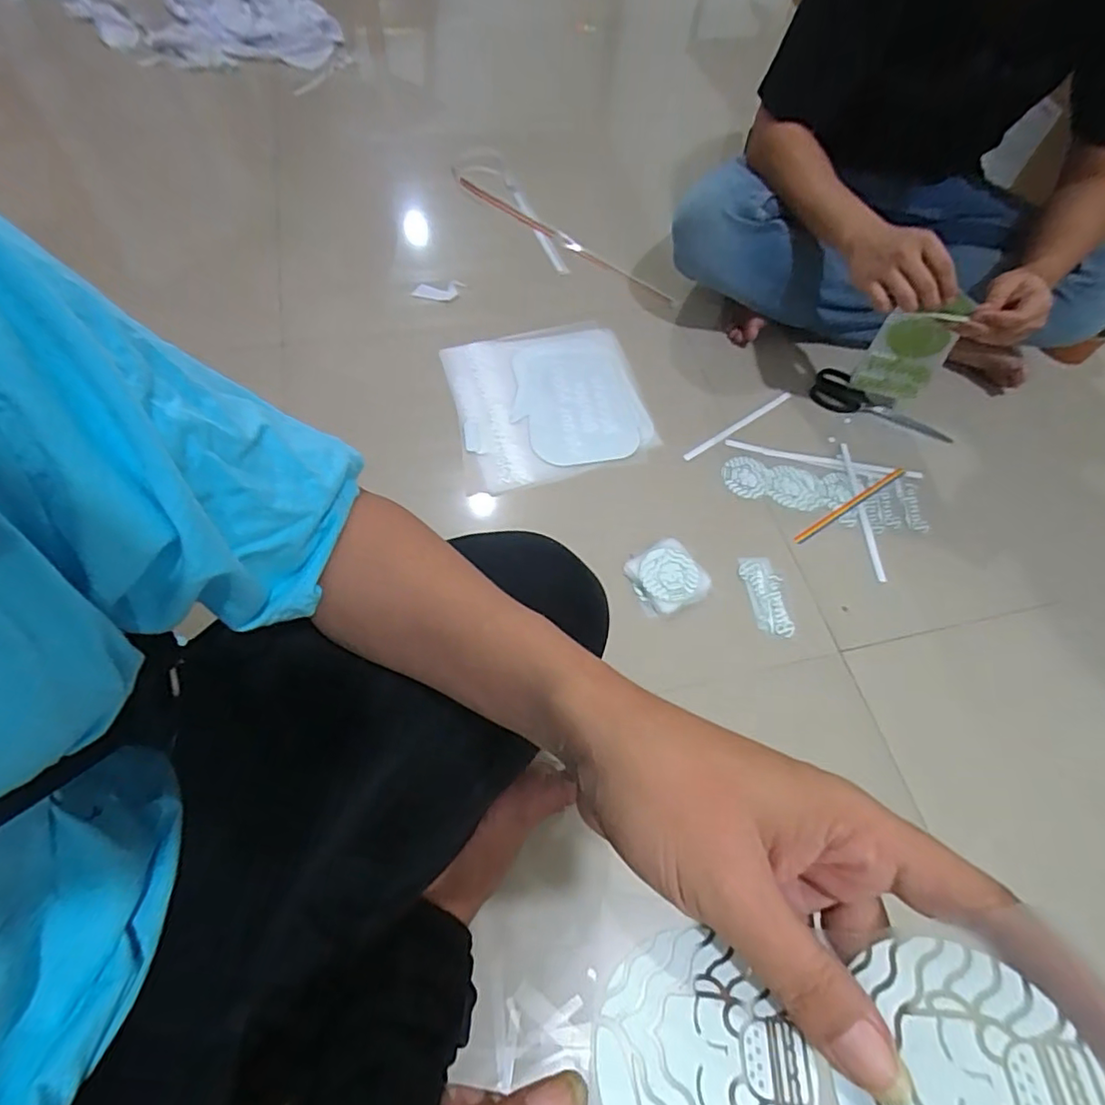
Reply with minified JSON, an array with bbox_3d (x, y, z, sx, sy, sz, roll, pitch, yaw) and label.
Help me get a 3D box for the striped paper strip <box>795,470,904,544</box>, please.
[{"bbox_3d":[0.400,-0.064,0.773,0.208,0.006,0.012,-29,65,-18],"label":"striped paper strip"}]

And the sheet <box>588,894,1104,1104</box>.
[{"bbox_3d":[0.087,0.154,0.172,0.153,0.020,0.074,-5,57,22],"label":"sheet"}]

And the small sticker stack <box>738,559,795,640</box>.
[{"bbox_3d":[0.259,0.053,0.699,0.050,0.013,0.104,-3,61,-6],"label":"small sticker stack"}]

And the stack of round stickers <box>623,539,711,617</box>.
[{"bbox_3d":[0.137,0.029,0.695,0.088,0.020,0.081,-27,66,-18],"label":"stack of round stickers"}]

